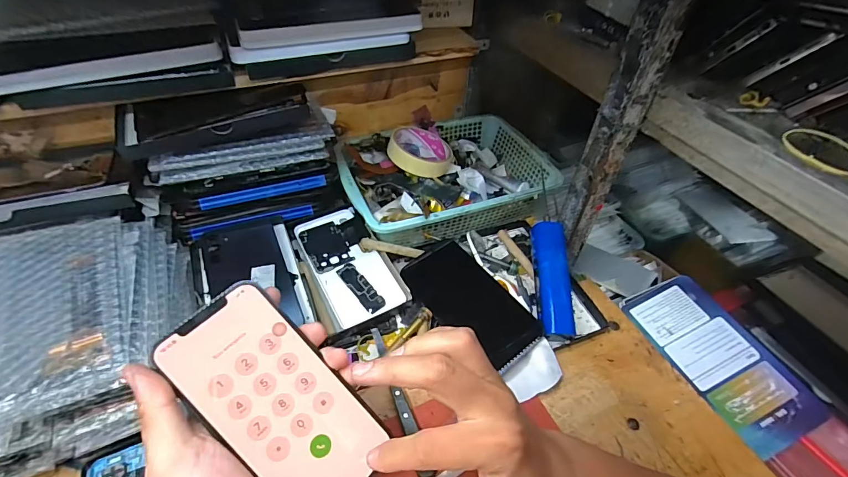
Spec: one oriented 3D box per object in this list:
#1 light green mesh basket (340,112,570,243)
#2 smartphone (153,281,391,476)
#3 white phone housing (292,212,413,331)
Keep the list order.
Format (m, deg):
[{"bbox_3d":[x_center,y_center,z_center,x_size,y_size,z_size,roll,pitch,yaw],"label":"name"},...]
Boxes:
[{"bbox_3d":[0.028,-0.083,0.554,0.270,0.063,0.191,-17,50,-19],"label":"light green mesh basket"},{"bbox_3d":[-0.094,0.106,0.264,0.154,0.005,0.074,50,55,-1],"label":"smartphone"},{"bbox_3d":[-0.090,0.028,0.478,0.081,0.015,0.159,-21,51,-22],"label":"white phone housing"}]

